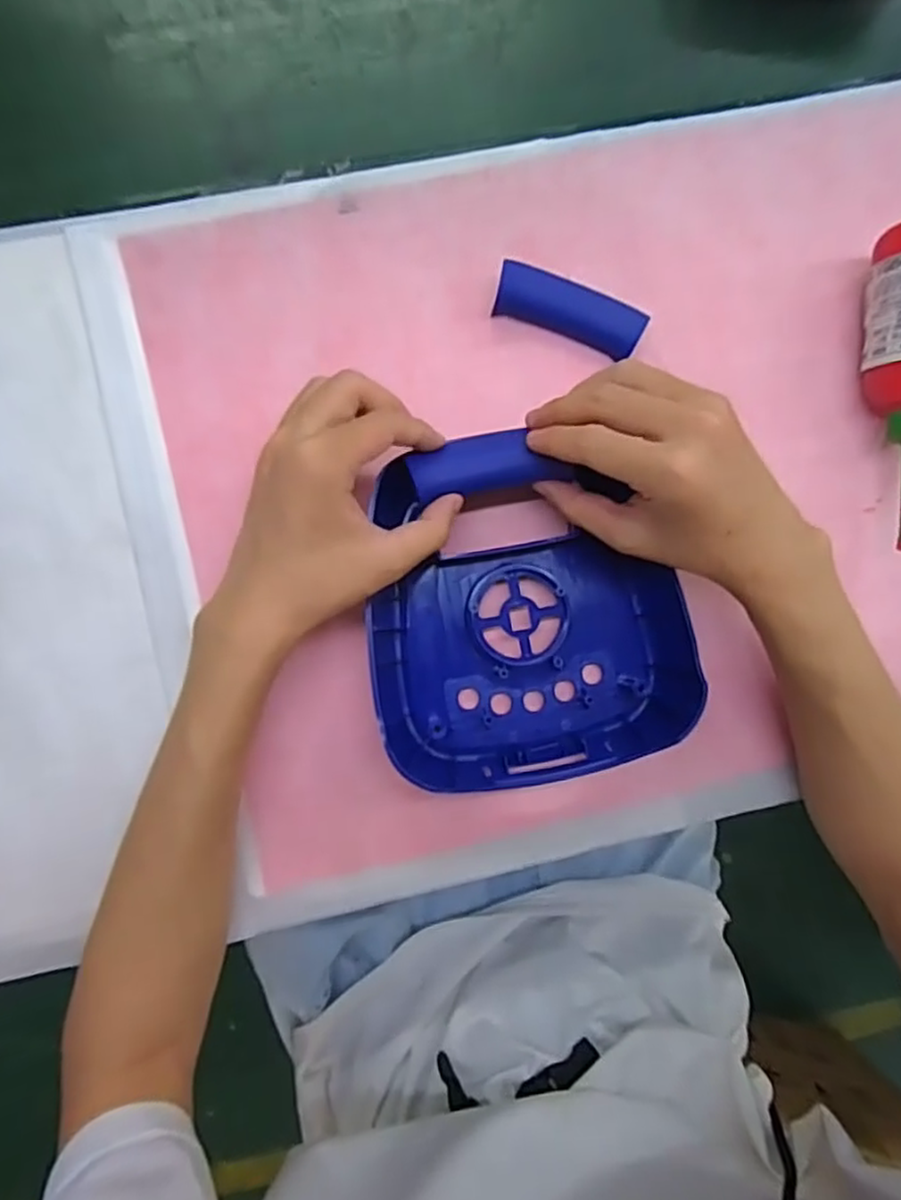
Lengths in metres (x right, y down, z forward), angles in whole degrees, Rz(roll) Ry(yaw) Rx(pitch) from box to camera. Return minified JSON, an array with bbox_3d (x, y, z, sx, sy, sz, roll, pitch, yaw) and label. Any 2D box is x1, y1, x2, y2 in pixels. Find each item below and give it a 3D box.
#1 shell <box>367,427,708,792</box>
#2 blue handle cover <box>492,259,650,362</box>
[{"bbox_3d":[0.039,0.006,0.377,0.164,0.042,0.177,-12,89,-3],"label":"shell"},{"bbox_3d":[0.066,-0.160,0.390,0.082,0.021,0.027,20,87,-2],"label":"blue handle cover"}]

